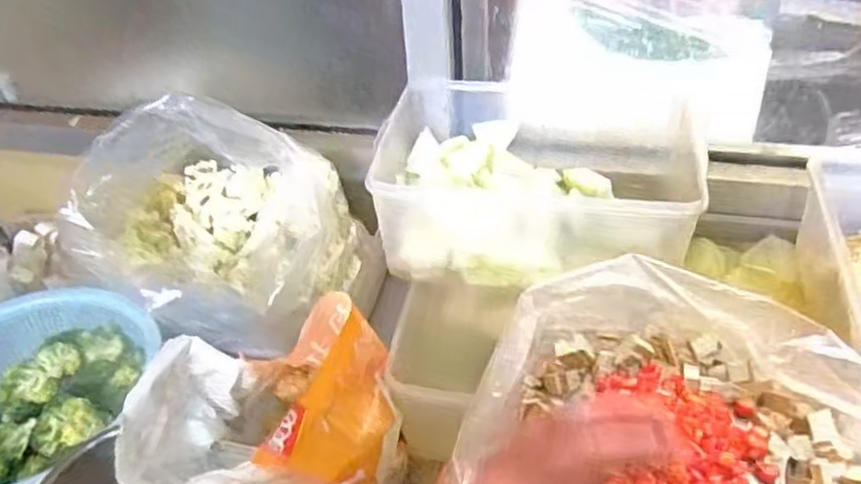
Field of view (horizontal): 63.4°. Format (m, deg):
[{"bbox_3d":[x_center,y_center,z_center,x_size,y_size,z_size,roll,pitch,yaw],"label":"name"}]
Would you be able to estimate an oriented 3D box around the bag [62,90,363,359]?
[{"bbox_3d":[-0.219,-0.026,0.691,0.269,0.160,0.234,14,43,20],"label":"bag"}]

